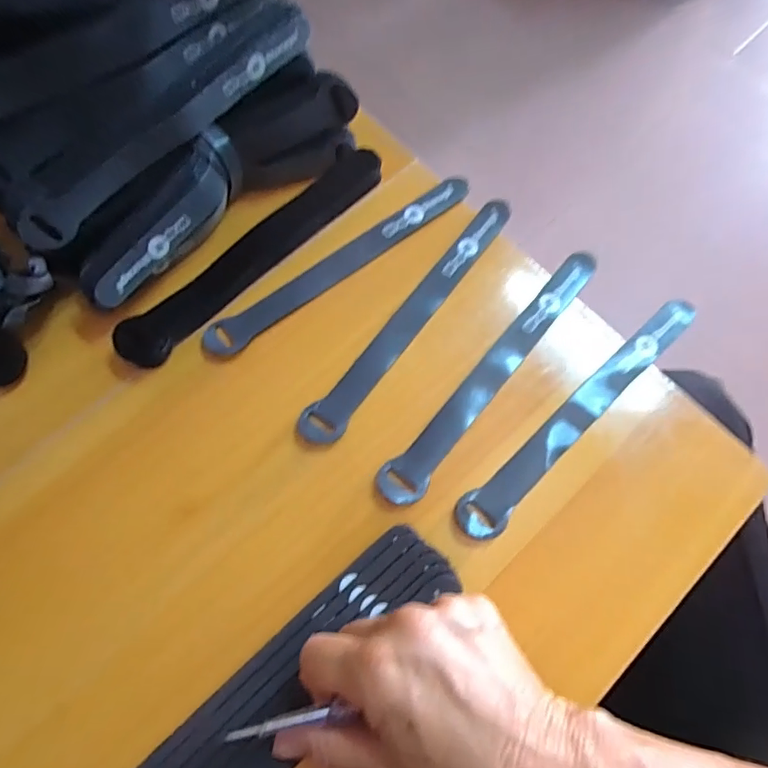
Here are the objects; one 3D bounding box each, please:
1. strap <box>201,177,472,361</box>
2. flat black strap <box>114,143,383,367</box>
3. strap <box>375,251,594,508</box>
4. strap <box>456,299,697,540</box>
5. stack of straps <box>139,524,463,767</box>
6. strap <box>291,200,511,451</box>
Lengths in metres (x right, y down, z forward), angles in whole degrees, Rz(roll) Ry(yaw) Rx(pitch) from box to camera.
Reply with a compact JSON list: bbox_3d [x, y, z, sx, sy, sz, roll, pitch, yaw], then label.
[{"bbox_3d":[-0.026,-0.078,0.323,0.197,0.007,0.023,-36,76,-12],"label":"strap"},{"bbox_3d":[-0.077,-0.083,0.315,0.200,0.020,0.025,-43,78,-14],"label":"flat black strap"},{"bbox_3d":[0.067,-0.008,0.300,0.026,0.006,0.195,40,75,11],"label":"strap"},{"bbox_3d":[0.115,0.016,0.292,0.191,0.010,0.024,-42,78,-13],"label":"strap"},{"bbox_3d":[-0.047,0.152,0.243,0.199,0.013,0.050,-42,78,-12],"label":"stack of straps"},{"bbox_3d":[0.018,-0.043,0.311,0.025,0.005,0.196,37,75,10],"label":"strap"}]

